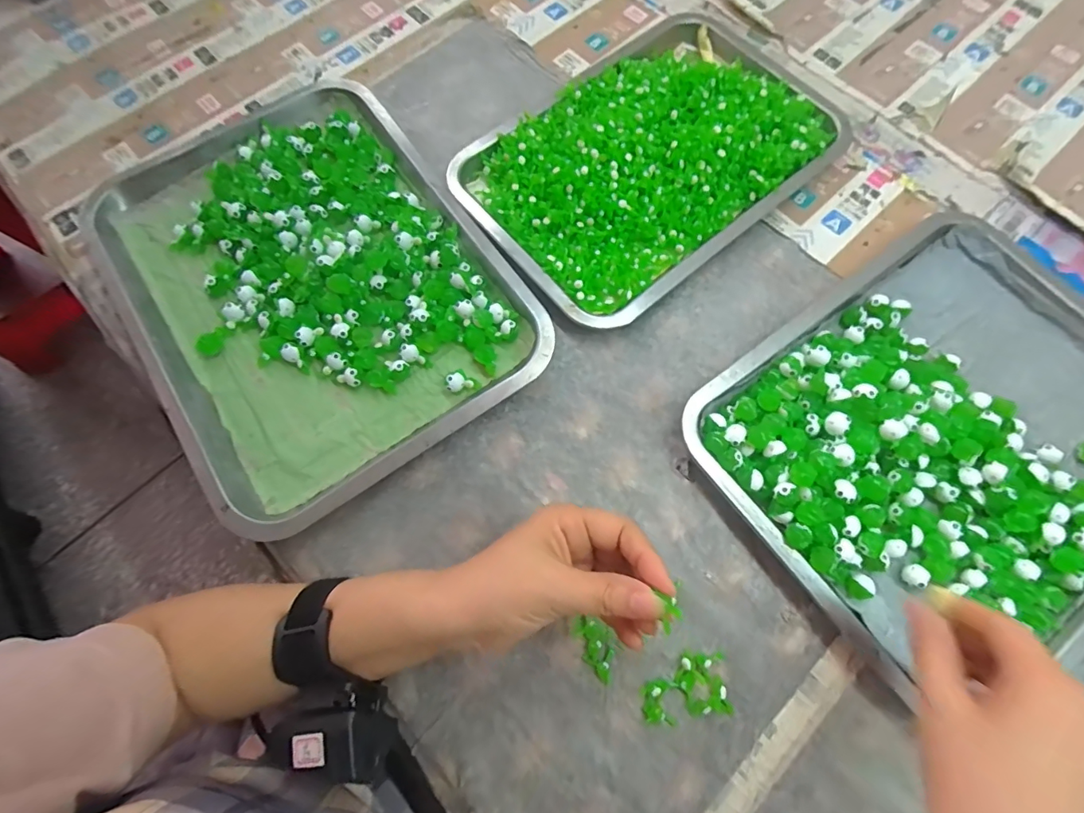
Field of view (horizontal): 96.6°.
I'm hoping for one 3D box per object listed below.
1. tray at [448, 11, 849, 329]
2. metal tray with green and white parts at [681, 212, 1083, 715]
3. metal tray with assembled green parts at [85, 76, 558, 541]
[{"bbox_3d":[0.093,-0.218,0.412,0.309,0.039,0.207,-40,76,-10],"label":"tray"},{"bbox_3d":[0.297,0.011,0.336,0.339,0.035,0.257,-36,75,-9],"label":"metal tray with green and white parts"},{"bbox_3d":[-0.193,-0.113,0.385,0.267,0.037,0.367,-34,75,-9],"label":"metal tray with assembled green parts"}]

